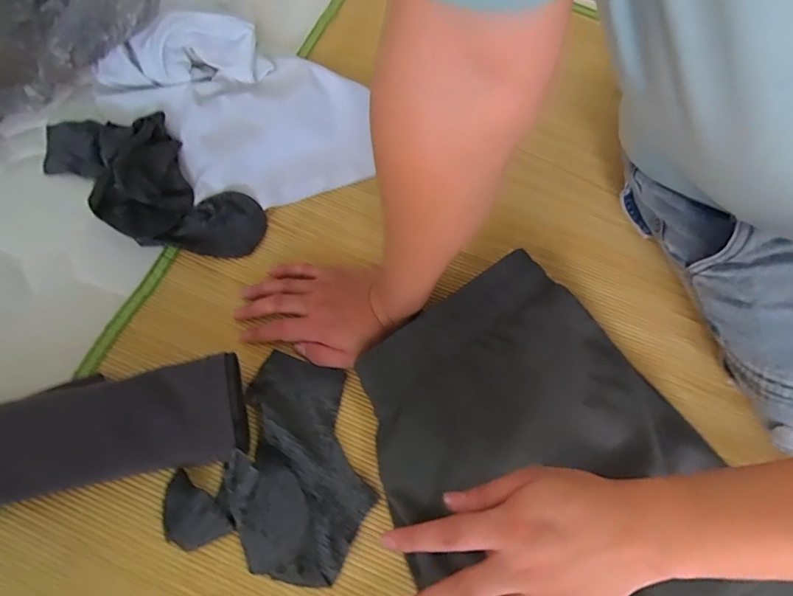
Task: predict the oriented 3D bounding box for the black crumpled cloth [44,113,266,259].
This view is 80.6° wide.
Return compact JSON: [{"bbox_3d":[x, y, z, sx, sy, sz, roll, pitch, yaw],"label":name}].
[{"bbox_3d":[-0.255,-0.122,0.480,0.258,0.057,0.121,32,76,-1],"label":"black crumpled cloth"}]

